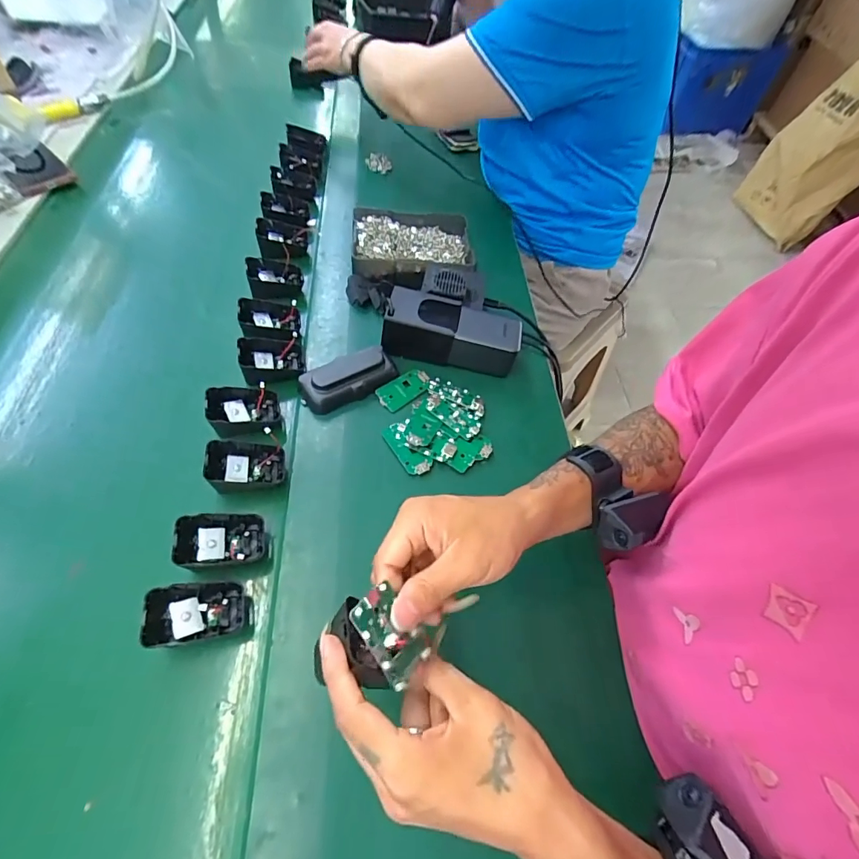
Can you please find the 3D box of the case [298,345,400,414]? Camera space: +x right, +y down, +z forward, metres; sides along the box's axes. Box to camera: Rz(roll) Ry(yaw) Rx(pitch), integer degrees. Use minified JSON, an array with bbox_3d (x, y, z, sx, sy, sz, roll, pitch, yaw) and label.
[{"bbox_3d":[-0.089,-0.058,0.492,0.104,0.025,0.052,-25,63,-18],"label":"case"}]

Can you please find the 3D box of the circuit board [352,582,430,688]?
[{"bbox_3d":[-0.020,0.119,0.265,0.034,0.009,0.055,-35,98,-45],"label":"circuit board"}]

